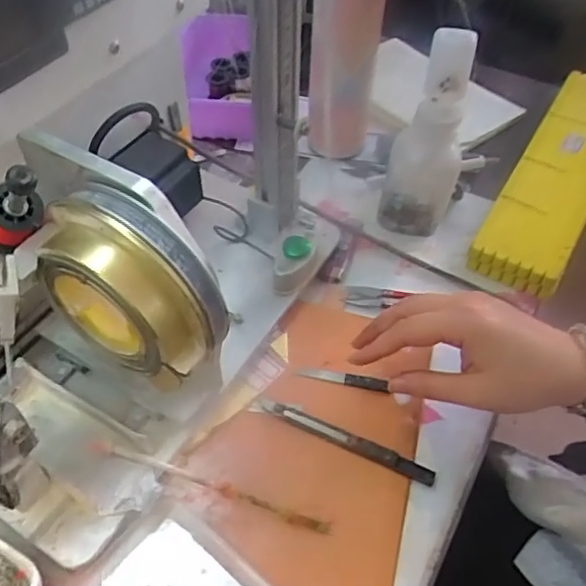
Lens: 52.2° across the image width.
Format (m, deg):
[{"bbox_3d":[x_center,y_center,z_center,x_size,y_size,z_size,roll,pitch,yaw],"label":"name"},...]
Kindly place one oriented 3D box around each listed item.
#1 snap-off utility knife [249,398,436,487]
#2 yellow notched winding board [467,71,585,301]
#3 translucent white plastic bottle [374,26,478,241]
[{"bbox_3d":[0.035,0.106,0.444,0.143,0.011,0.015,20,53,14],"label":"snap-off utility knife"},{"bbox_3d":[0.287,-0.135,0.635,0.083,0.029,0.350,26,55,18],"label":"yellow notched winding board"},{"bbox_3d":[0.123,-0.146,0.536,0.063,0.181,0.077,12,52,8],"label":"translucent white plastic bottle"}]

